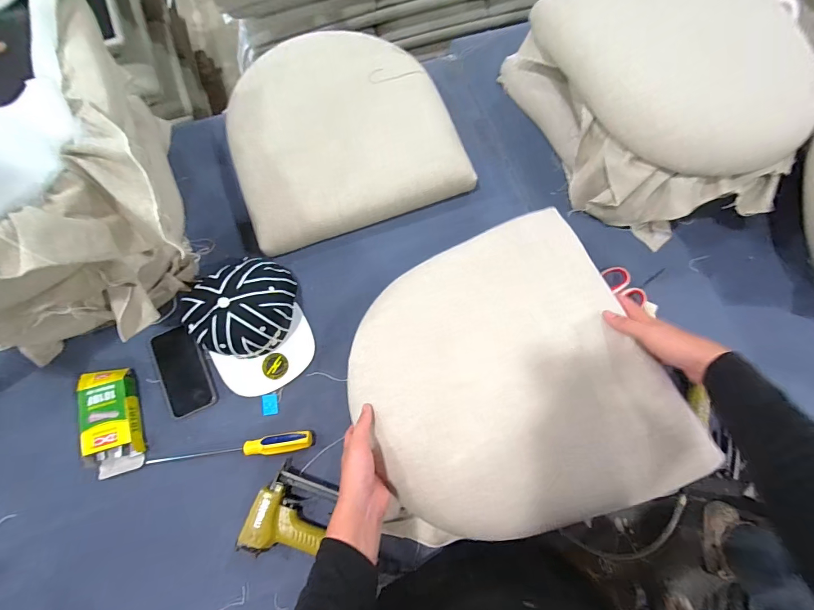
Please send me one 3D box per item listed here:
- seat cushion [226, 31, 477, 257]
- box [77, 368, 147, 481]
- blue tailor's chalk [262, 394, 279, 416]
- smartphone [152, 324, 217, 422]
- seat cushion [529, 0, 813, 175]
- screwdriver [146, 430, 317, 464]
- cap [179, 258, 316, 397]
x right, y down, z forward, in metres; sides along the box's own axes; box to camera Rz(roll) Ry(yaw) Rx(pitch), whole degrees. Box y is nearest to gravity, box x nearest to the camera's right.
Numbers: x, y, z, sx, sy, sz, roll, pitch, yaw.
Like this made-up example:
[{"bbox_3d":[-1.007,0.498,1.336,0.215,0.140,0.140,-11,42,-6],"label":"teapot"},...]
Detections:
[{"bbox_3d":[-0.134,-0.359,0.732,0.436,0.080,0.400,-20,77,-7],"label":"seat cushion"},{"bbox_3d":[-0.509,0.200,0.620,0.093,0.038,0.179,-16,76,-6],"label":"box"},{"bbox_3d":[-0.248,0.181,0.656,0.027,0.004,0.036,-6,76,-3],"label":"blue tailor's chalk"},{"bbox_3d":[-0.406,0.120,0.657,0.087,0.014,0.154,-22,85,0],"label":"smartphone"},{"bbox_3d":[0.515,-0.455,0.654,0.381,0.081,0.481,-32,79,-10],"label":"seat cushion"},{"bbox_3d":[-0.304,0.253,0.626,0.283,0.025,0.031,-8,76,-4],"label":"screwdriver"},{"bbox_3d":[-0.284,0.039,0.633,0.204,0.117,0.226,-19,77,-7],"label":"cap"}]

